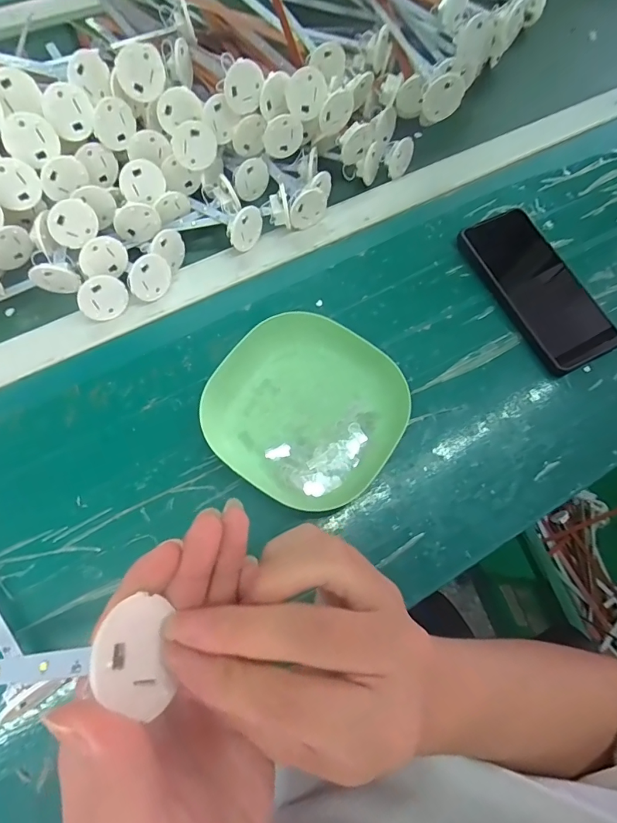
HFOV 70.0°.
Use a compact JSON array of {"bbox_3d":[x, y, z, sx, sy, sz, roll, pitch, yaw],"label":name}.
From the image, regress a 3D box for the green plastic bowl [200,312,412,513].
[{"bbox_3d":[-0.003,-0.001,0.345,0.142,0.029,0.137,32,70,9],"label":"green plastic bowl"}]

